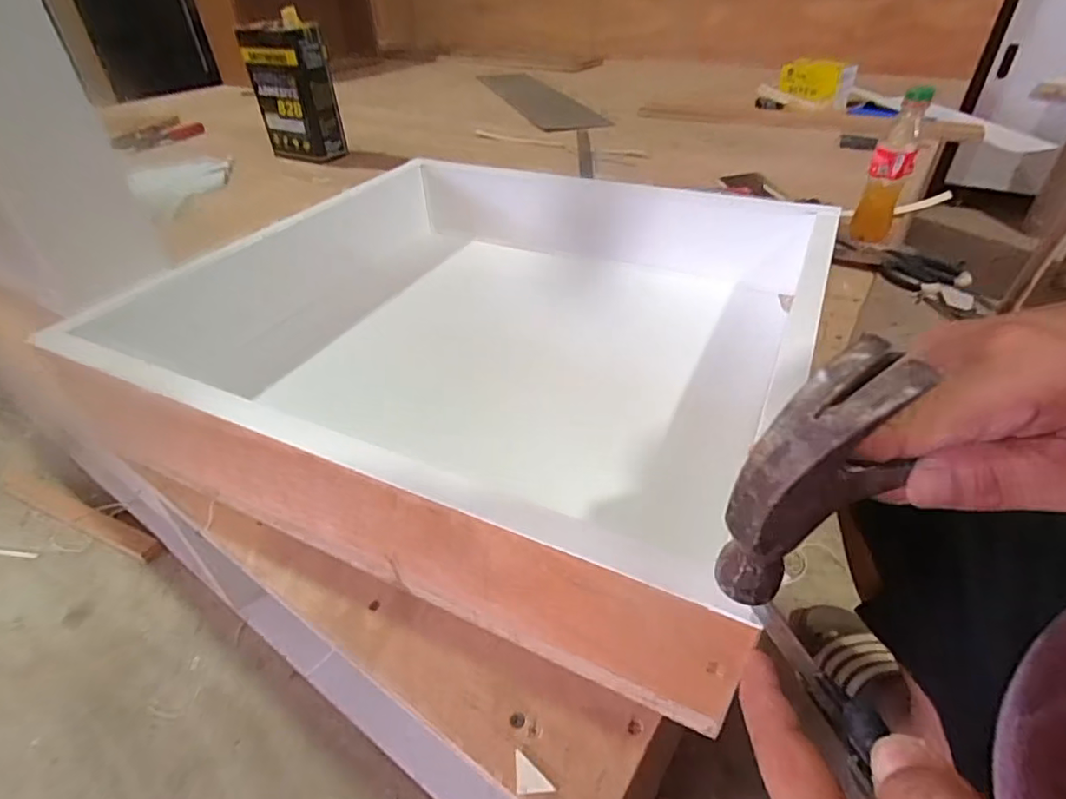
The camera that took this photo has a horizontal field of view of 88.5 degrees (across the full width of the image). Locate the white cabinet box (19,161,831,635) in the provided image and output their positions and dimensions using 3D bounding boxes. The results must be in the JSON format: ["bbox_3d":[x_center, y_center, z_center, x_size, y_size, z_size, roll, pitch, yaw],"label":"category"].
[{"bbox_3d":[-0.033,-0.078,0.527,0.493,0.117,0.503,16,42,22],"label":"white cabinet box"}]

